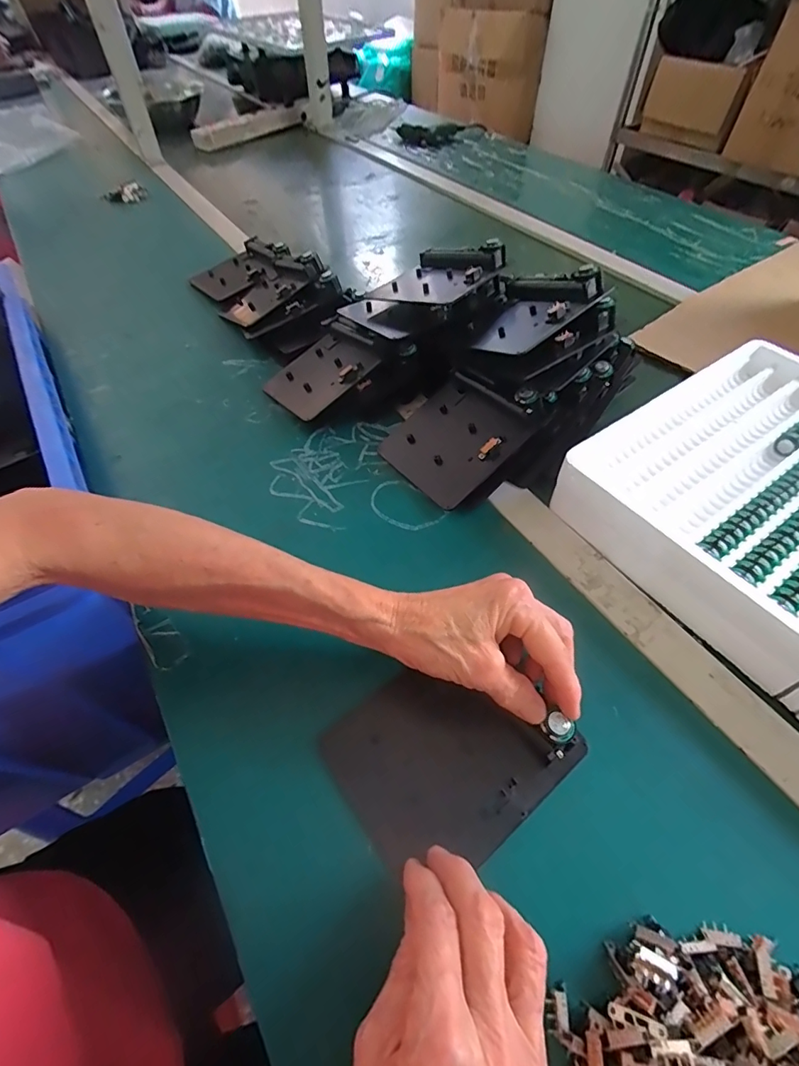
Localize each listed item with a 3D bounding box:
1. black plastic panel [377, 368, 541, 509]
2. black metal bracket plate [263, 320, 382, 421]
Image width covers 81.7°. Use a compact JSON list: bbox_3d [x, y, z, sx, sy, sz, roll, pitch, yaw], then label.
[{"bbox_3d":[0.050,-0.091,0.419,0.117,0.017,0.108,-44,56,-1],"label":"black plastic panel"},{"bbox_3d":[-0.082,-0.174,0.492,0.112,0.015,0.103,-44,51,-7],"label":"black metal bracket plate"}]

